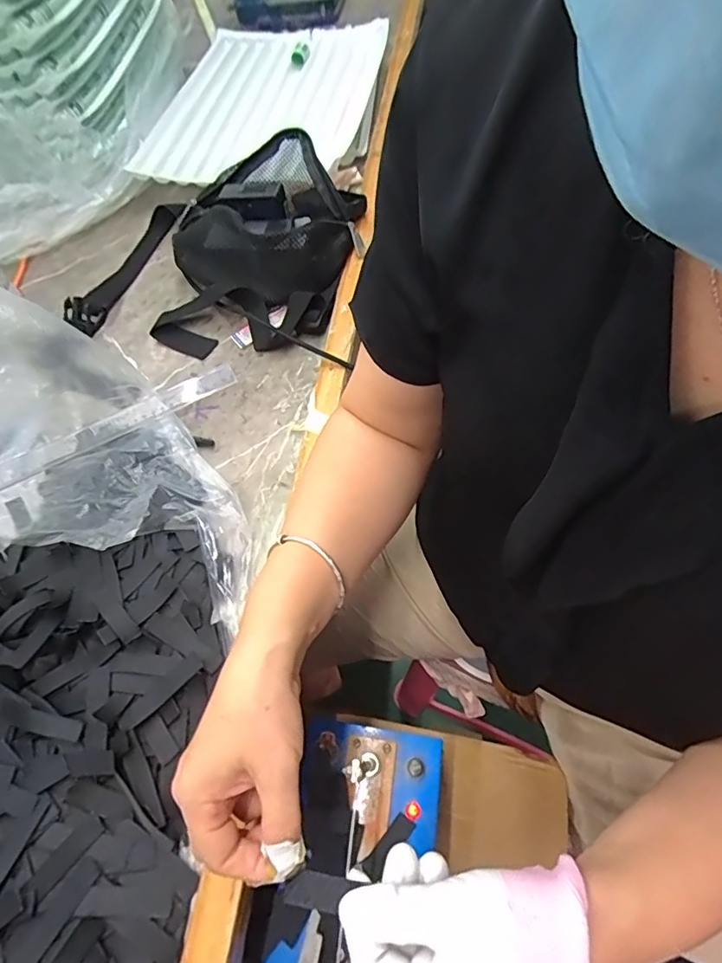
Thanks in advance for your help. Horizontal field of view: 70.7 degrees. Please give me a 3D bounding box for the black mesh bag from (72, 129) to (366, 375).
[{"bbox_3d":[-0.174,-0.297,0.618,0.335,0.100,0.328,4,62,10],"label":"black mesh bag"}]

